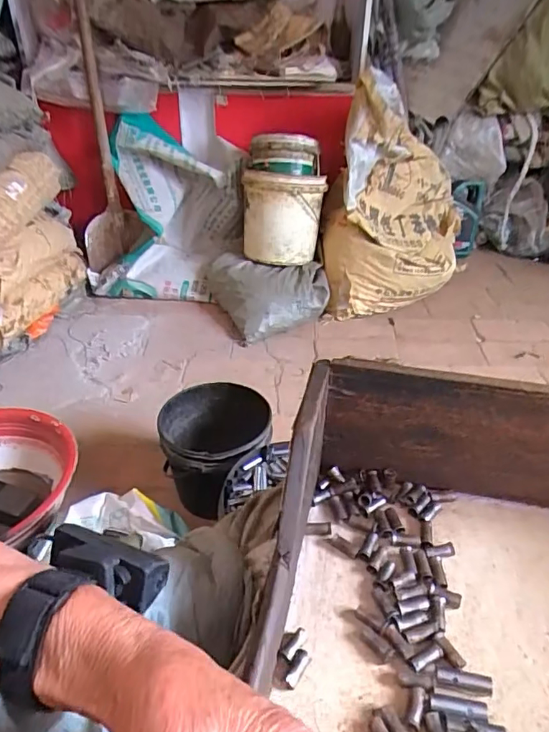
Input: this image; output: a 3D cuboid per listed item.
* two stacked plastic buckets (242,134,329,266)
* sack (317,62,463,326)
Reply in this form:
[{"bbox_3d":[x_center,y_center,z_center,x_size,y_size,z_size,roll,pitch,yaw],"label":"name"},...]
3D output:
[{"bbox_3d":[0.028,-0.520,1.552,0.248,0.330,0.238,4,36,2],"label":"two stacked plastic buckets"},{"bbox_3d":[0.394,-0.530,1.600,0.445,0.547,0.625,9,36,9],"label":"sack"}]

